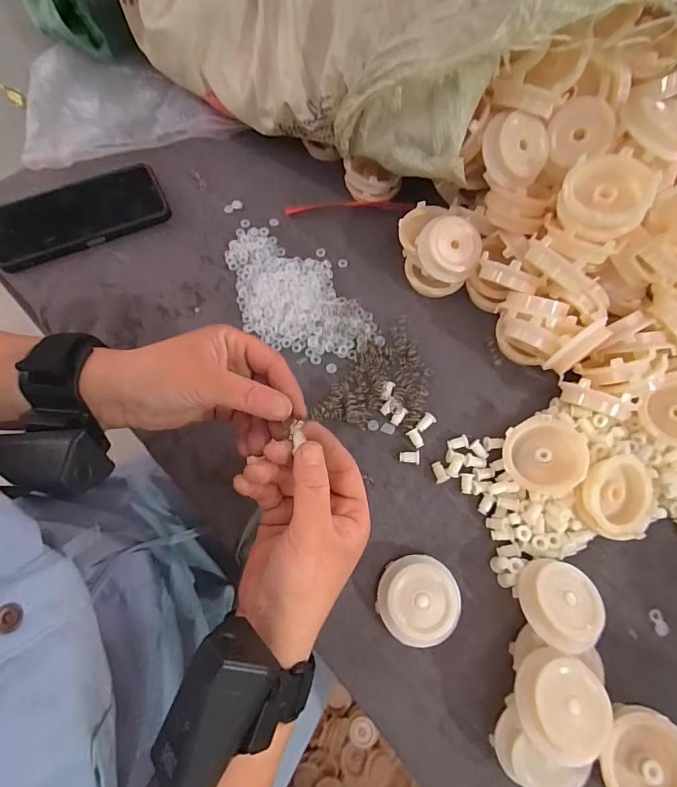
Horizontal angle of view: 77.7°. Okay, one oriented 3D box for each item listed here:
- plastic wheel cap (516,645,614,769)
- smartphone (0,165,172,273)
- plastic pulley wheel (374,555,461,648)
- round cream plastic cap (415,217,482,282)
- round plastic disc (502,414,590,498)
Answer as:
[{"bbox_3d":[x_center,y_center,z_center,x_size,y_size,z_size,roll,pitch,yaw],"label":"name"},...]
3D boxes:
[{"bbox_3d":[0.137,0.191,0.256,0.055,0.015,0.053,1,69,-1],"label":"plastic wheel cap"},{"bbox_3d":[-0.254,-0.177,0.413,0.160,0.015,0.081,-23,71,-10],"label":"smartphone"},{"bbox_3d":[0.057,0.147,0.301,0.055,0.023,0.056,1,69,-1],"label":"plastic pulley wheel"},{"bbox_3d":[0.098,-0.128,0.374,0.053,0.011,0.056,1,95,9],"label":"round cream plastic cap"},{"bbox_3d":[0.162,0.049,0.330,0.059,0.021,0.059,-16,68,28],"label":"round plastic disc"}]

